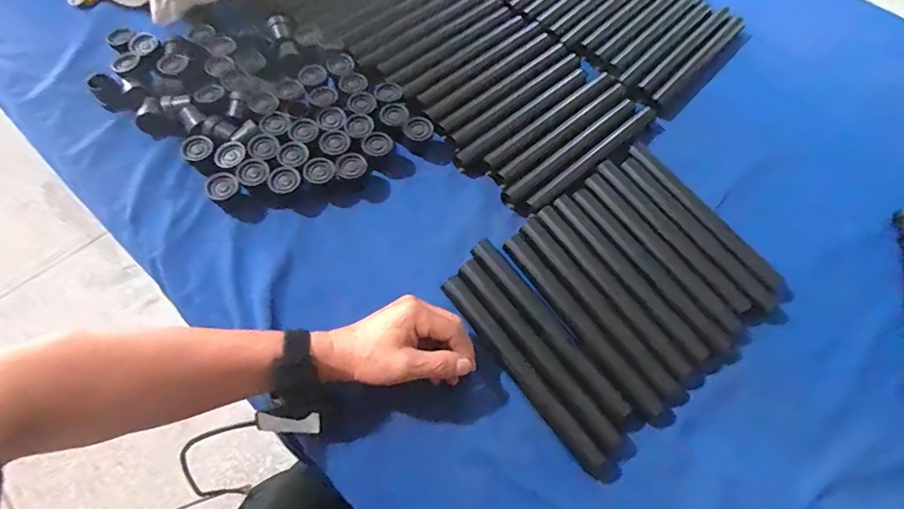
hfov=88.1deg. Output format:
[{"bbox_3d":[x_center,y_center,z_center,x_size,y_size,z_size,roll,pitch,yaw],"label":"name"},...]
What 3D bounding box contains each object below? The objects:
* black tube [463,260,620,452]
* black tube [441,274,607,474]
[{"bbox_3d":[0.081,0.094,0.464,0.024,0.018,0.222,-33,69,-17],"label":"black tube"},{"bbox_3d":[0.065,0.109,0.454,0.023,0.023,0.216,-34,70,-18],"label":"black tube"}]

